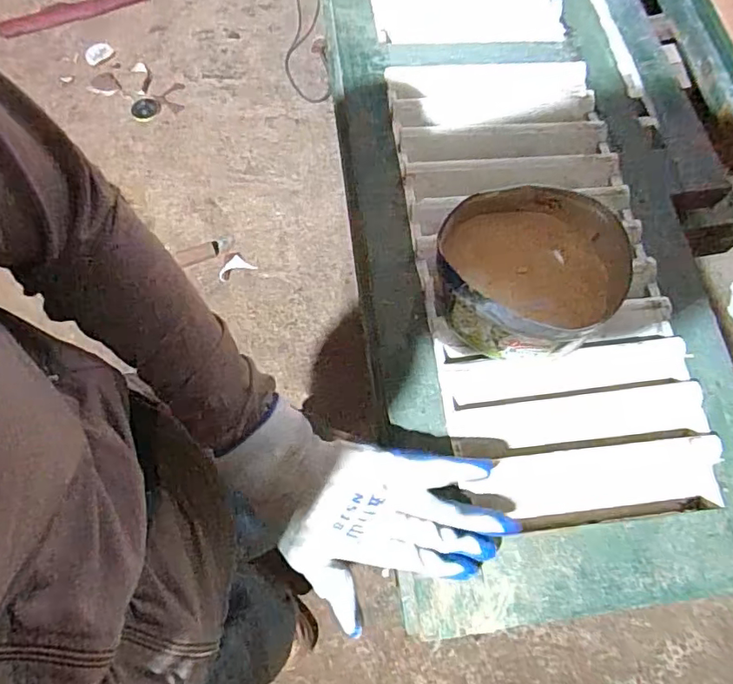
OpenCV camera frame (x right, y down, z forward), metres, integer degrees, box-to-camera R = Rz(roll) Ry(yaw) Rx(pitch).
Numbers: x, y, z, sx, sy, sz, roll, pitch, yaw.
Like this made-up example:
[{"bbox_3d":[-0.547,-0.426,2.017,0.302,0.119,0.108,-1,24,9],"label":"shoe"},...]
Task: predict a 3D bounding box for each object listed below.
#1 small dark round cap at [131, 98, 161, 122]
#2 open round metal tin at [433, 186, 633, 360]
[{"bbox_3d":[-0.657,-0.690,1.621,0.083,0.013,0.078,0,68,1],"label":"small dark round cap"},{"bbox_3d":[0.140,-0.062,0.472,0.153,0.077,0.155,0,68,1],"label":"open round metal tin"}]

